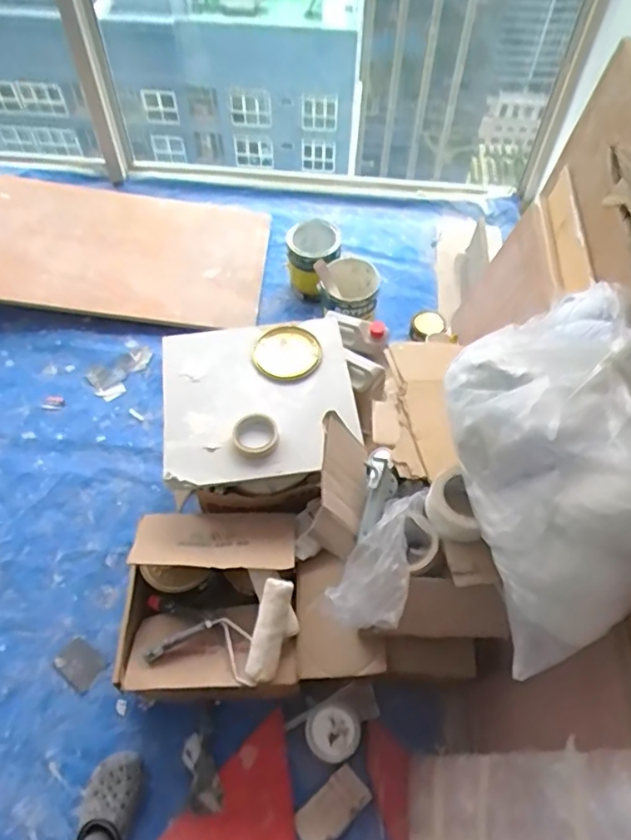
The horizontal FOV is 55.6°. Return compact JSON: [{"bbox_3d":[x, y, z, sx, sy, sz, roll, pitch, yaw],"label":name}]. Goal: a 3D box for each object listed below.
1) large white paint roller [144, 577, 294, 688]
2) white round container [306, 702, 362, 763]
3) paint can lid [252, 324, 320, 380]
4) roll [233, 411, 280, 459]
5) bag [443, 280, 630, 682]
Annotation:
[{"bbox_3d":[-0.171,0.428,1.127,0.305,0.108,0.167,-18,59,-12],"label":"large white paint roller"},{"bbox_3d":[0.038,0.634,1.211,0.107,0.120,0.102,0,57,0],"label":"white round container"},{"bbox_3d":[-0.068,-0.157,1.378,0.149,0.015,0.153,0,57,0],"label":"paint can lid"},{"bbox_3d":[-0.121,0.028,1.232,0.093,0.025,0.098,0,57,0],"label":"roll"},{"bbox_3d":[0.348,0.042,0.839,0.293,0.226,0.497,-8,57,-6],"label":"bag"}]

